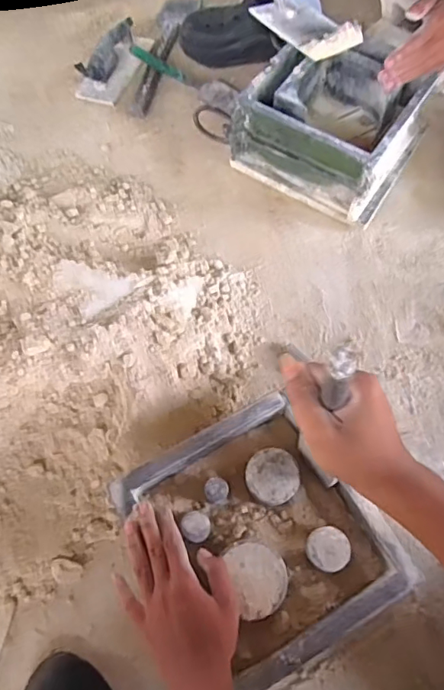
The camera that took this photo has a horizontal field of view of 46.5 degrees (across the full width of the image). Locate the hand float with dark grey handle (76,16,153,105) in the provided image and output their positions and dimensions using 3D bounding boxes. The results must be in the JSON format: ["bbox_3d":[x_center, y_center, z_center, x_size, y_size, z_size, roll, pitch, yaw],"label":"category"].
[{"bbox_3d":[-0.200,-0.528,0.958,0.086,0.066,0.174,29,82,13],"label":"hand float with dark grey handle"}]

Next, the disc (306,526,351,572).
[{"bbox_3d":[0.110,0.214,0.541,0.042,0.031,0.042,0,63,-1],"label":"disc"}]

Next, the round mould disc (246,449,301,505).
[{"bbox_3d":[0.056,0.147,0.576,0.058,0.029,0.057,0,63,-1],"label":"round mould disc"}]

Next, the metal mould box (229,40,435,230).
[{"bbox_3d":[0.171,-0.343,0.809,0.242,0.143,0.217,31,71,12],"label":"metal mould box"}]

